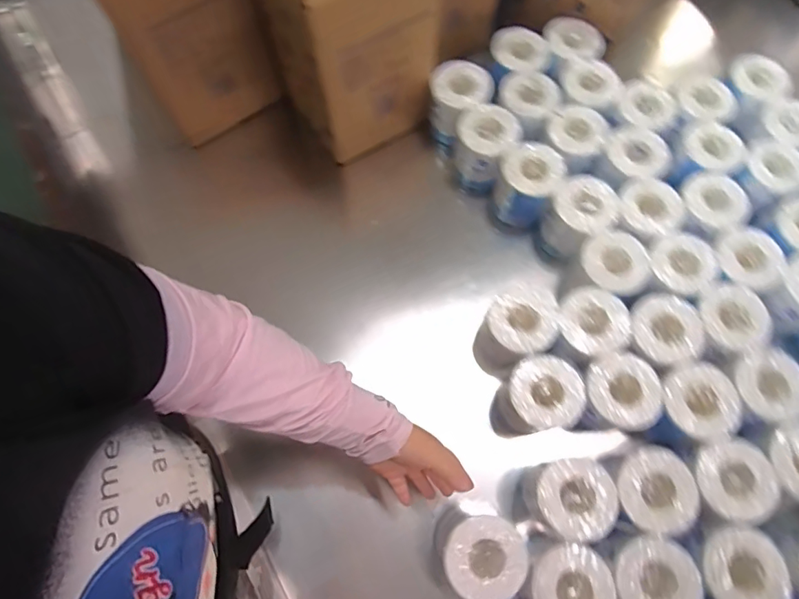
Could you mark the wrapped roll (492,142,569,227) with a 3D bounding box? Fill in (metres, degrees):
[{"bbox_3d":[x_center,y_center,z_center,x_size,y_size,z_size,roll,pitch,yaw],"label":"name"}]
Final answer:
[{"bbox_3d":[0.214,-0.191,0.808,0.094,0.137,0.102,0,71,0],"label":"wrapped roll"}]

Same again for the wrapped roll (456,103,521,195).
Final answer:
[{"bbox_3d":[0.148,-0.263,0.841,0.097,0.125,0.101,0,71,0],"label":"wrapped roll"}]

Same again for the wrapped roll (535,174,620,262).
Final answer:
[{"bbox_3d":[0.290,-0.128,0.793,0.096,0.127,0.091,0,71,0],"label":"wrapped roll"}]

